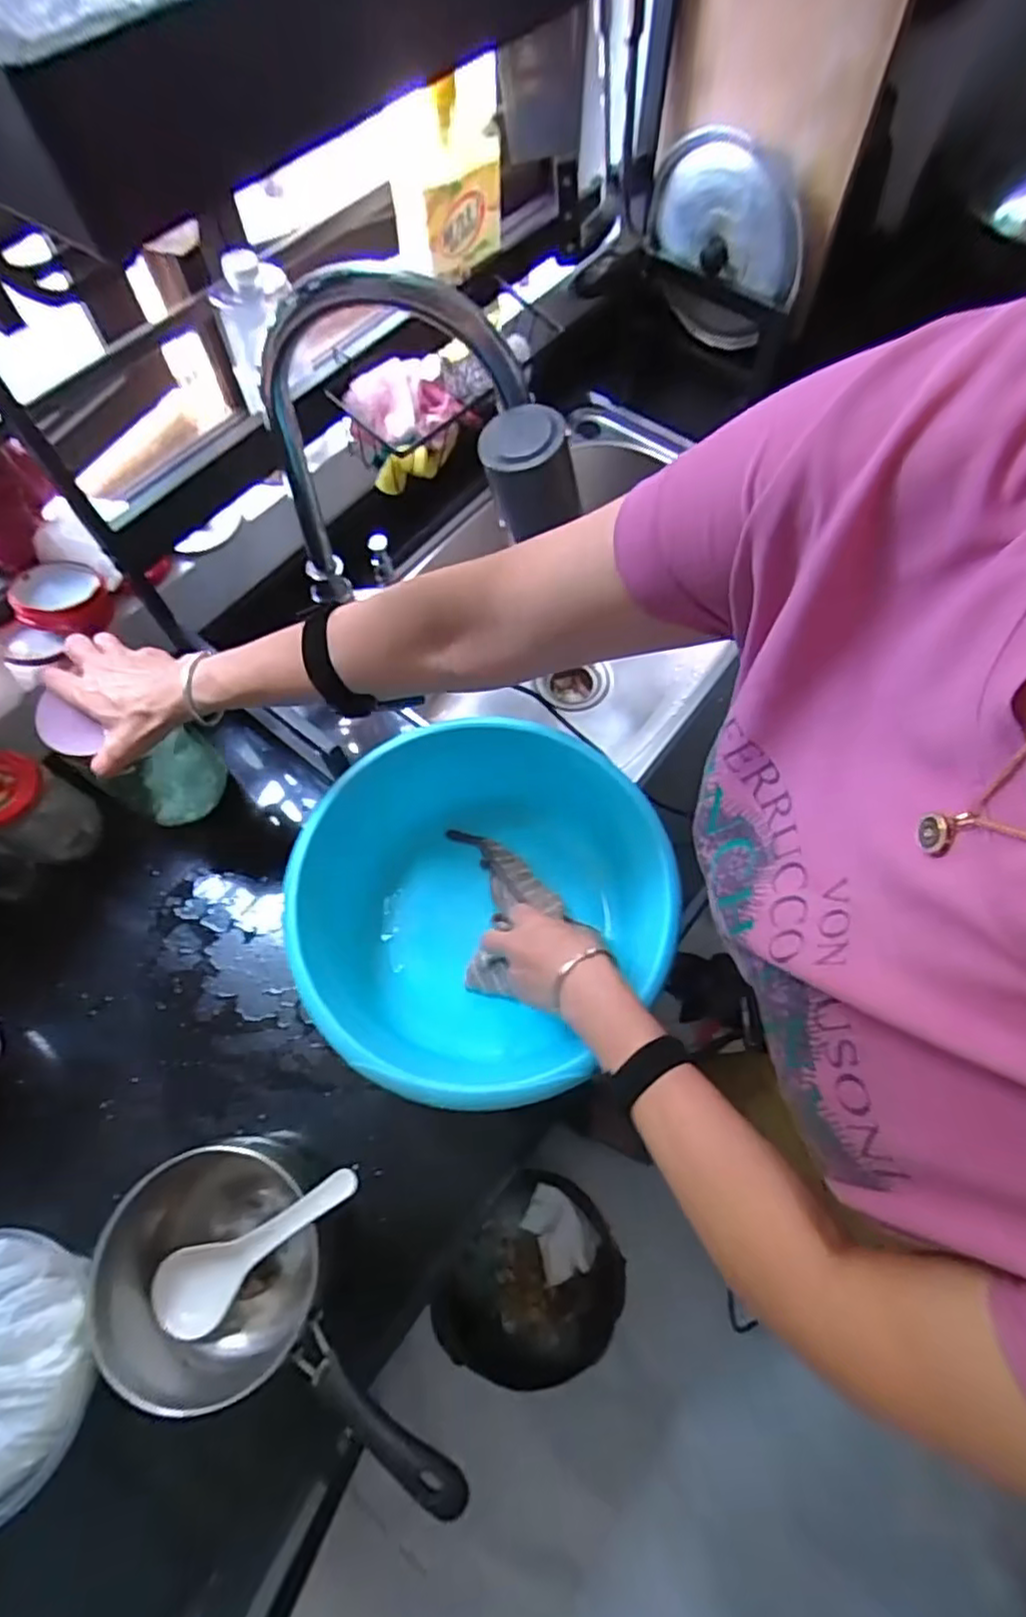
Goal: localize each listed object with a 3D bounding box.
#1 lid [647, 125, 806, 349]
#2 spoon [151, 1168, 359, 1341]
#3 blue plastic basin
[{"bbox_3d":[0.252,-0.676,0.810,0.196,0.196,0.042,28,69,13],"label":"lid"},{"bbox_3d":[-0.190,0.324,0.488,0.196,0.034,0.056,-40,68,19],"label":"spoon"},{"bbox_3d":[-0.024,0.085,0.582,0.305,0.116,0.305,0,66,1],"label":"blue plastic basin"}]

